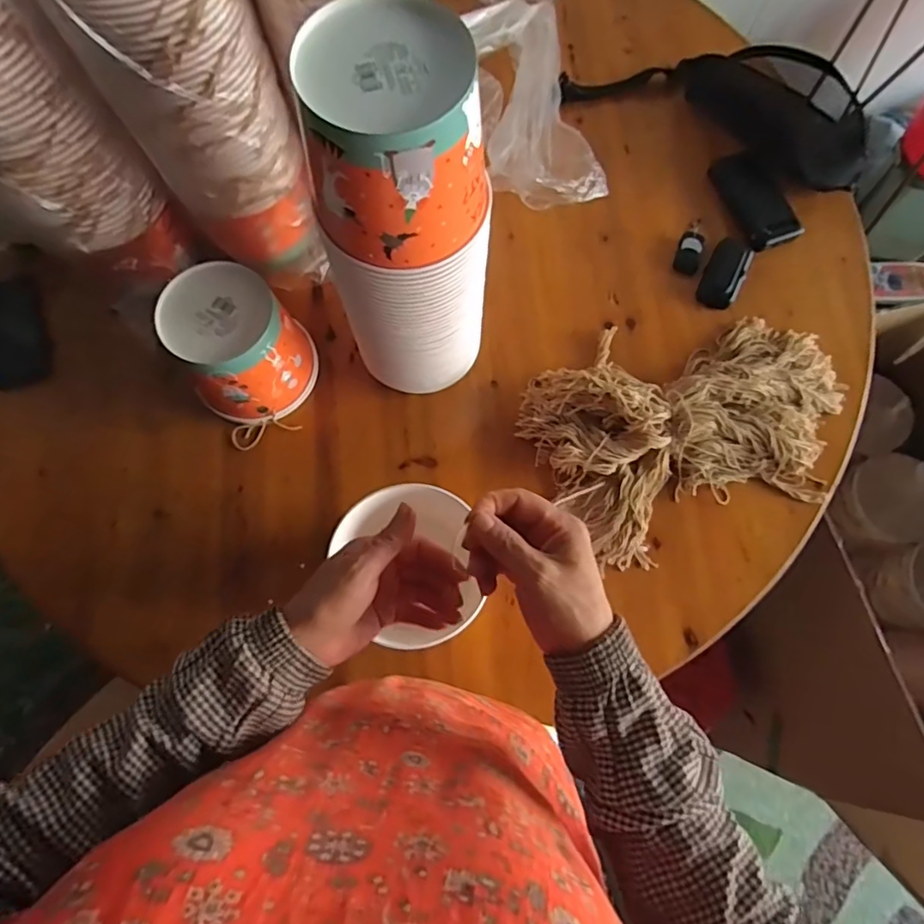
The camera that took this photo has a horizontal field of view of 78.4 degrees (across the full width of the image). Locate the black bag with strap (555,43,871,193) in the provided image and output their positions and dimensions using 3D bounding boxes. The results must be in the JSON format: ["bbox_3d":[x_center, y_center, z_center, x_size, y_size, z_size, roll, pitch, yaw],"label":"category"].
[{"bbox_3d":[0.410,-0.579,0.865,0.453,0.069,0.237,27,76,7],"label":"black bag with strap"}]

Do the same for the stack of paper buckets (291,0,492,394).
[{"bbox_3d":[-0.051,-0.212,0.590,0.143,0.413,0.140,12,75,4],"label":"stack of paper buckets"}]

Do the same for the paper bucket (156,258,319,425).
[{"bbox_3d":[-0.275,-0.139,0.704,0.133,0.152,0.142,0,74,0],"label":"paper bucket"}]

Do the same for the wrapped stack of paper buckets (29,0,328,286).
[{"bbox_3d":[-0.279,-0.395,0.603,0.154,0.447,0.171,-19,75,-5],"label":"wrapped stack of paper buckets"}]

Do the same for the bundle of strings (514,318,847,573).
[{"bbox_3d":[0.300,-0.057,0.724,0.416,0.066,0.288,-20,75,-5],"label":"bundle of strings"}]

